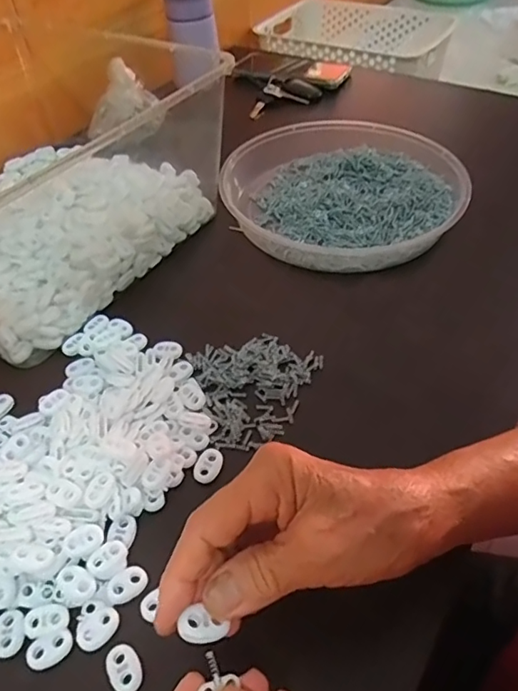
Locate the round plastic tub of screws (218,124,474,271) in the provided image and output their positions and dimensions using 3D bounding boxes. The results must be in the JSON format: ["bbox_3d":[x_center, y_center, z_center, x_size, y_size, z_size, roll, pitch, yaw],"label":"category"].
[{"bbox_3d":[0.082,-0.158,0.521,0.222,0.053,0.234,-2,47,2],"label":"round plastic tub of screws"}]

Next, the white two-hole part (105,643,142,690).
[{"bbox_3d":[-0.067,0.161,0.265,0.015,0.004,0.023,-26,50,-20],"label":"white two-hole part"}]

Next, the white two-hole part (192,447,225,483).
[{"bbox_3d":[-0.032,0.076,0.340,0.016,0.006,0.023,23,52,23],"label":"white two-hole part"}]

